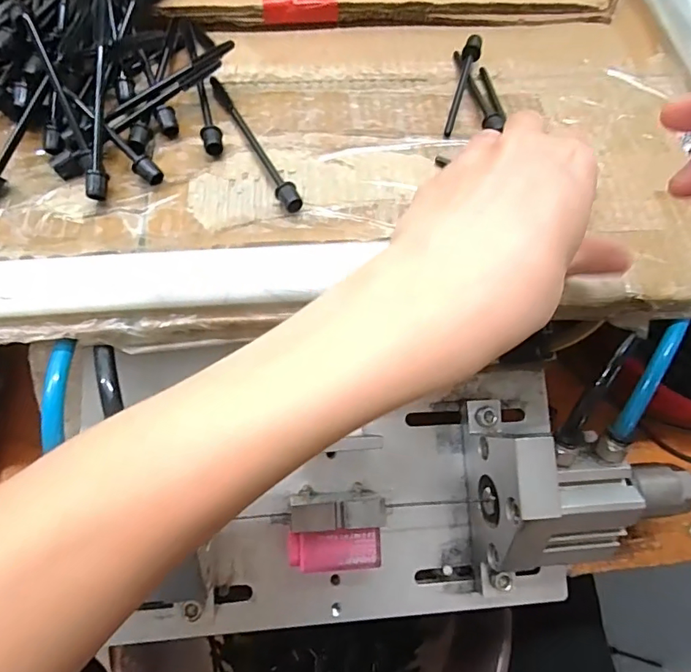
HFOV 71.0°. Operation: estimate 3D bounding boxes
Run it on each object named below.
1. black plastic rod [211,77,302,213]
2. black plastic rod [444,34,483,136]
[{"bbox_3d":[-0.048,-0.101,0.251,0.010,0.009,0.100,-25,68,-14],"label":"black plastic rod"},{"bbox_3d":[0.066,-0.143,0.276,0.010,0.012,0.073,17,65,5],"label":"black plastic rod"}]

